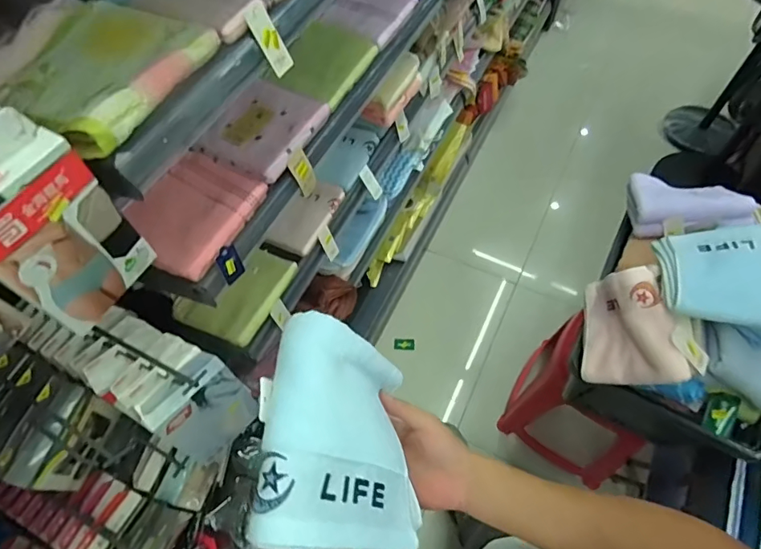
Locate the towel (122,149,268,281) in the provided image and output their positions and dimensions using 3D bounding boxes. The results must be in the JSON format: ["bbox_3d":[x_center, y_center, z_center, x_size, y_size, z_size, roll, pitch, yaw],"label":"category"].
[{"bbox_3d":[-0.286,-0.102,0.710,0.164,0.034,0.189,26,62,15],"label":"towel"}]

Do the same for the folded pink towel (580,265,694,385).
[{"bbox_3d":[0.399,0.087,0.786,0.056,0.155,0.183,9,69,-27],"label":"folded pink towel"}]

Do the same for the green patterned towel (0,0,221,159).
[{"bbox_3d":[-0.293,-0.214,0.487,0.175,0.027,0.203,18,60,10],"label":"green patterned towel"}]

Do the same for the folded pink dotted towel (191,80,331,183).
[{"bbox_3d":[-0.197,-0.249,0.798,0.161,0.022,0.189,27,62,15],"label":"folded pink dotted towel"}]

